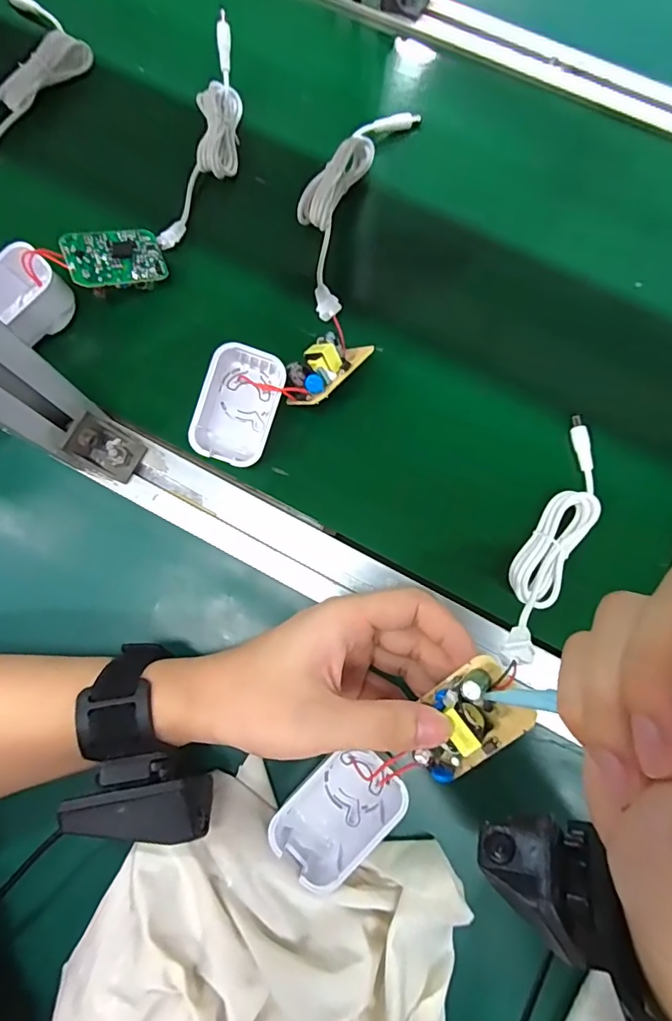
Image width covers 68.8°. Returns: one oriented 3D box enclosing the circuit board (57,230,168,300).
[{"bbox_3d":[-0.150,-0.169,0.336,0.063,0.018,0.040,-22,88,-27],"label":"circuit board"}]

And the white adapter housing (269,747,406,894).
[{"bbox_3d":[0.003,0.162,0.262,0.065,0.026,0.051,-43,80,-9],"label":"white adapter housing"}]

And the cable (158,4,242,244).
[{"bbox_3d":[-0.092,-0.276,0.366,0.034,0.034,0.182,10,77,3],"label":"cable"}]

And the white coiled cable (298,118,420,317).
[{"bbox_3d":[0.006,-0.225,0.355,0.052,0.018,0.193,18,78,4],"label":"white coiled cable"}]

